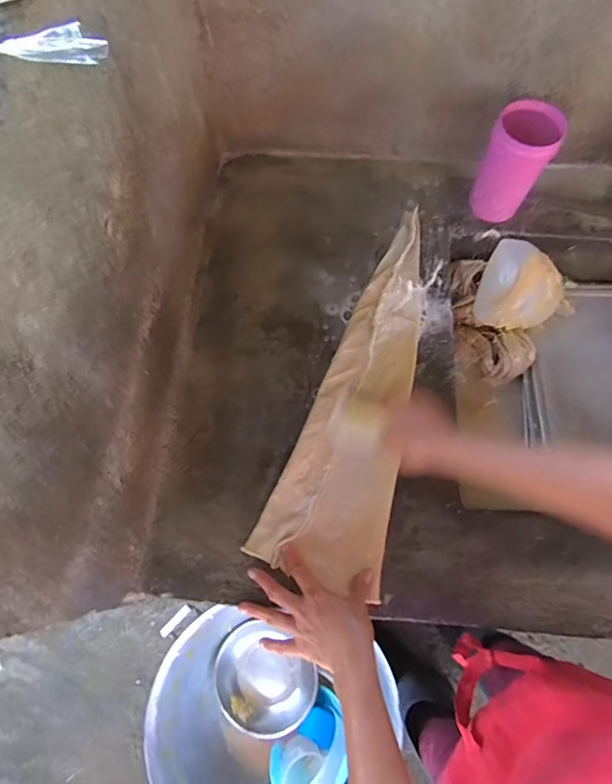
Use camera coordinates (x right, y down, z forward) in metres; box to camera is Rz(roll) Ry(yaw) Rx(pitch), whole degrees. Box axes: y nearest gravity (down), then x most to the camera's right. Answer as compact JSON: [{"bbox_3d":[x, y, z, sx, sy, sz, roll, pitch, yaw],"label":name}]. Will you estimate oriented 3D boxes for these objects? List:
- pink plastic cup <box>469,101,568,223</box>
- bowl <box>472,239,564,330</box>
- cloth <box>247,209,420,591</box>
[{"bbox_3d":[0.299,-0.329,0.645,0.089,0.143,0.081,0,71,1],"label":"pink plastic cup"},{"bbox_3d":[0.351,-0.163,0.729,0.128,0.069,0.134,15,100,-32],"label":"bowl"},{"bbox_3d":[0.083,-0.016,0.591,0.152,0.031,0.500,17,72,6],"label":"cloth"}]

